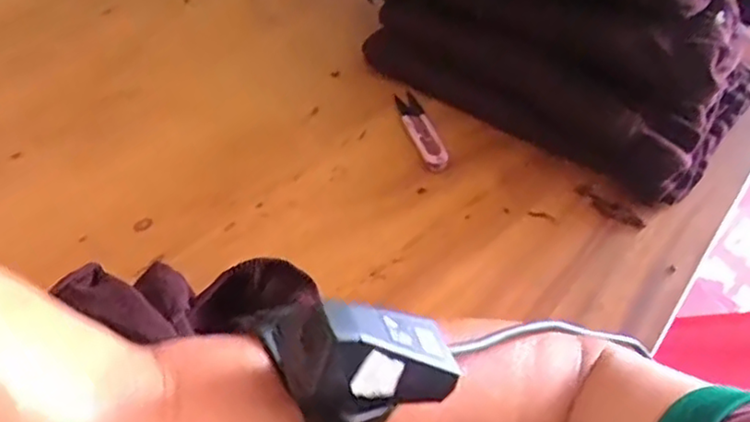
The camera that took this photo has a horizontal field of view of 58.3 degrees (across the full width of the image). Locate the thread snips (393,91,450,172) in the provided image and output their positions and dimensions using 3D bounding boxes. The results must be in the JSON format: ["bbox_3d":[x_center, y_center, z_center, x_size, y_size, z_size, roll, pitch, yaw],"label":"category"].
[{"bbox_3d":[0.038,-0.064,0.532,0.019,0.010,0.087,-8,47,-16],"label":"thread snips"}]

